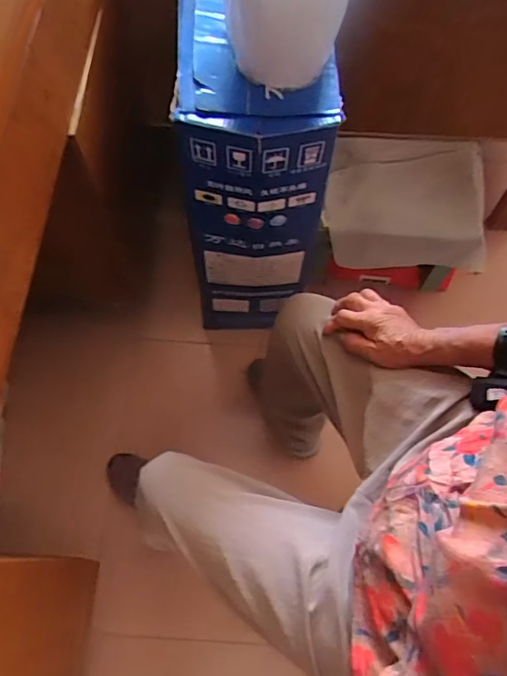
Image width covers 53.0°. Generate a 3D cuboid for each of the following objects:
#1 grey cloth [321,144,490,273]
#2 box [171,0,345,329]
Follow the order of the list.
[{"bbox_3d":[0.308,-0.277,1.049,0.307,0.124,0.259,10,66,4],"label":"grey cloth"},{"bbox_3d":[-0.001,-0.266,0.923,0.211,0.604,0.309,1,66,0],"label":"box"}]

